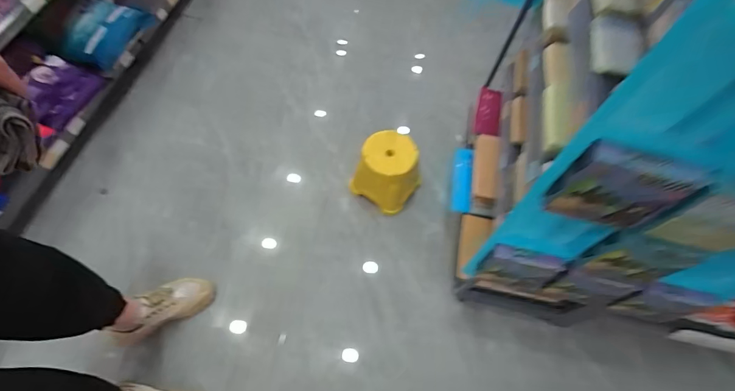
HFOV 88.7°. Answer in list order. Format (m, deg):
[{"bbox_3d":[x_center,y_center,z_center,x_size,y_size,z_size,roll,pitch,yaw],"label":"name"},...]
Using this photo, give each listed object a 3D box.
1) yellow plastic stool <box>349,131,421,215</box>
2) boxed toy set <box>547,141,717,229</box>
[{"bbox_3d":[0.061,-0.067,1.151,0.174,0.193,0.163,28,65,12],"label":"yellow plastic stool"},{"bbox_3d":[0.272,-0.005,0.408,0.115,0.110,0.024,15,63,6],"label":"boxed toy set"}]

